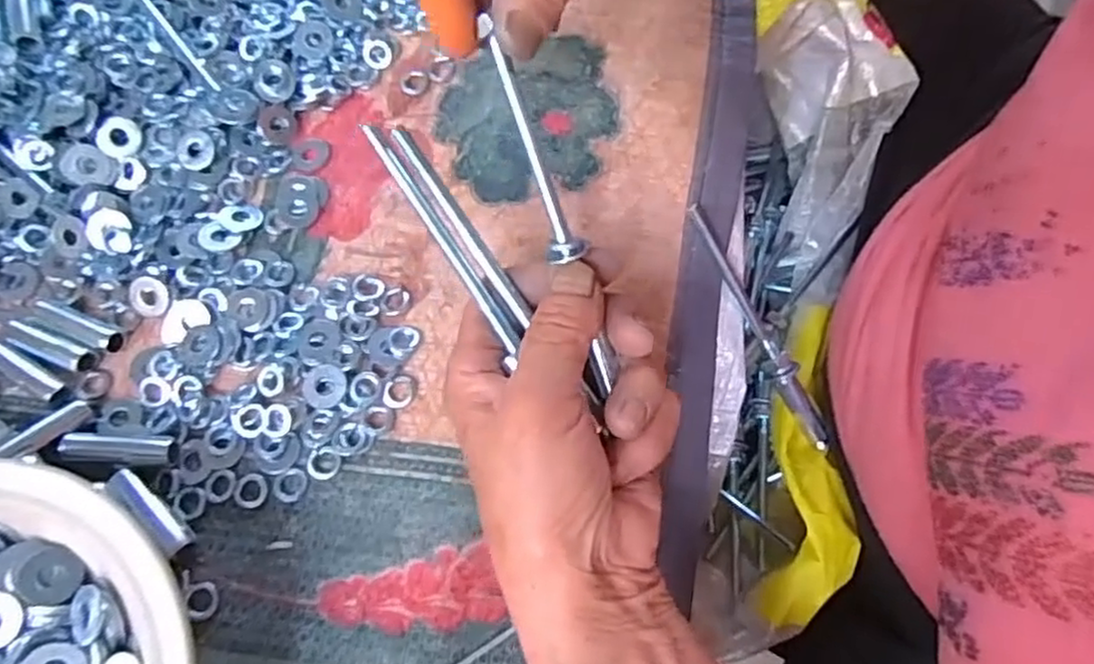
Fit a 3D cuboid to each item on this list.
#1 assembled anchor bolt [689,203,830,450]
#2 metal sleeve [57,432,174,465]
[{"bbox_3d":[0.107,-0.001,0.352,0.013,0.011,0.141,-34,102,-12],"label":"assembled anchor bolt"},{"bbox_3d":[-0.172,0.047,0.282,0.041,0.012,0.012,2,70,0],"label":"metal sleeve"}]

